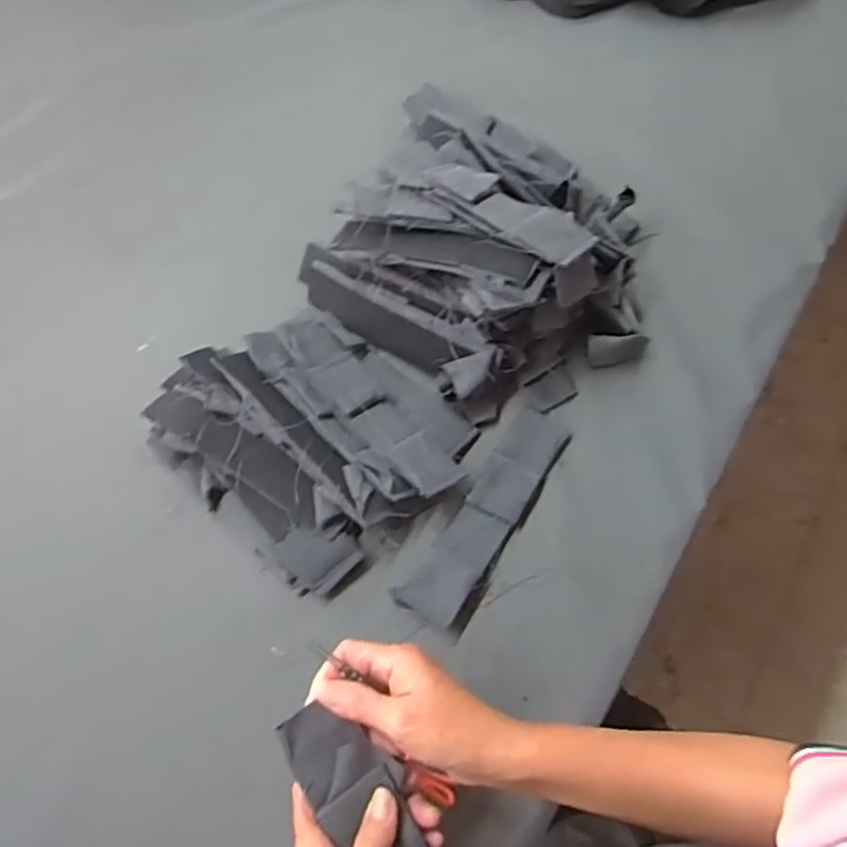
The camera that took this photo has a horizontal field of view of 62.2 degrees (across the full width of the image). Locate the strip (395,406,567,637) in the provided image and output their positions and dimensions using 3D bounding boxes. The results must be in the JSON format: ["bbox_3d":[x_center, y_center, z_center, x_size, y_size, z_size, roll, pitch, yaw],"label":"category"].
[{"bbox_3d":[0.055,0.070,0.569,0.052,0.025,0.200,31,69,14],"label":"strip"}]

